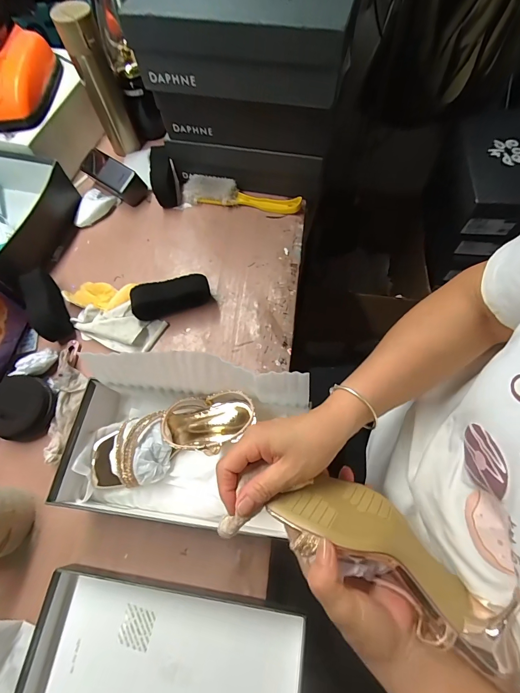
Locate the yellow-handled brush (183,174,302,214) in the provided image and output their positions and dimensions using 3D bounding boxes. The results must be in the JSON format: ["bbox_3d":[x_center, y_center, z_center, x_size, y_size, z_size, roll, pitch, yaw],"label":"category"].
[{"bbox_3d":[-0.037,-0.306,0.672,0.246,0.037,0.053,10,68,7],"label":"yellow-handled brush"}]

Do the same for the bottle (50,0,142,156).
[{"bbox_3d":[-0.306,-0.502,0.659,0.064,0.248,0.057,-31,69,-10],"label":"bottle"}]

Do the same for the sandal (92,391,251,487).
[{"bbox_3d":[-0.116,0.115,0.430,0.226,0.059,0.085,-20,67,-5],"label":"sandal"}]

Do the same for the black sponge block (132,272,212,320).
[{"bbox_3d":[-0.150,-0.083,0.574,0.128,0.068,0.033,-15,67,-4],"label":"black sponge block"}]

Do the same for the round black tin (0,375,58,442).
[{"bbox_3d":[-0.361,0.093,0.510,0.080,0.033,0.092,10,68,7],"label":"round black tin"}]

